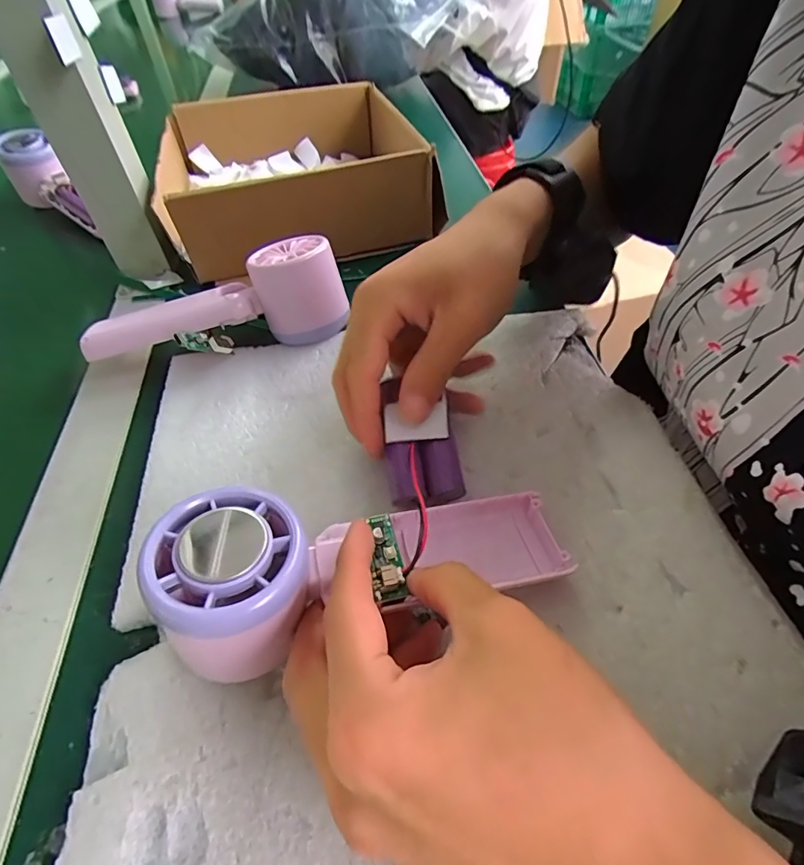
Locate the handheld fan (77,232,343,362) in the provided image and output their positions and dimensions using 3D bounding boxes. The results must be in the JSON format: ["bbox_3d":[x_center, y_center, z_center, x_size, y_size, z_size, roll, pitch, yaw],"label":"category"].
[{"bbox_3d":[-0.120,-0.084,0.310,0.164,0.053,0.062,-9,50,-3],"label":"handheld fan"}]

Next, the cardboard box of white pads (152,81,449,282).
[{"bbox_3d":[-0.096,-0.243,0.435,0.222,0.069,0.229,-16,51,-9],"label":"cardboard box of white pads"}]

